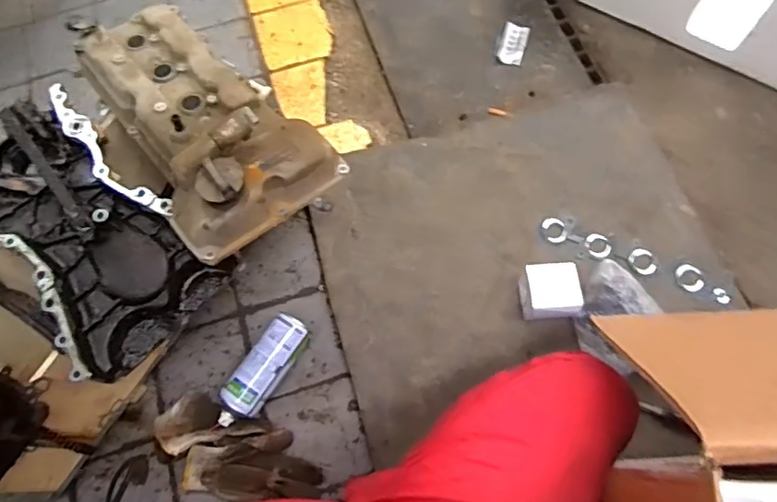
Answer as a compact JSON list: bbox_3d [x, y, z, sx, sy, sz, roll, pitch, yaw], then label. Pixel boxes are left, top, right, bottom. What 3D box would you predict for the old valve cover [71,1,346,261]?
[{"bbox_3d":[-0.262,-0.189,0.733,0.210,0.109,0.381,-40,72,-10],"label":"old valve cover"}]

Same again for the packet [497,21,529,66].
[{"bbox_3d":[0.250,-0.416,1.138,0.049,0.014,0.092,15,69,9],"label":"packet"}]

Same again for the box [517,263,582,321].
[{"bbox_3d":[0.254,0.070,0.898,0.083,0.071,0.084,-6,67,1],"label":"box"}]

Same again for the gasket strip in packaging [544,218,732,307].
[{"bbox_3d":[0.406,0.009,0.945,0.306,0.009,0.059,21,70,11],"label":"gasket strip in packaging"}]

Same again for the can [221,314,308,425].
[{"bbox_3d":[-0.195,0.188,0.884,0.060,0.054,0.183,32,73,15],"label":"can"}]

